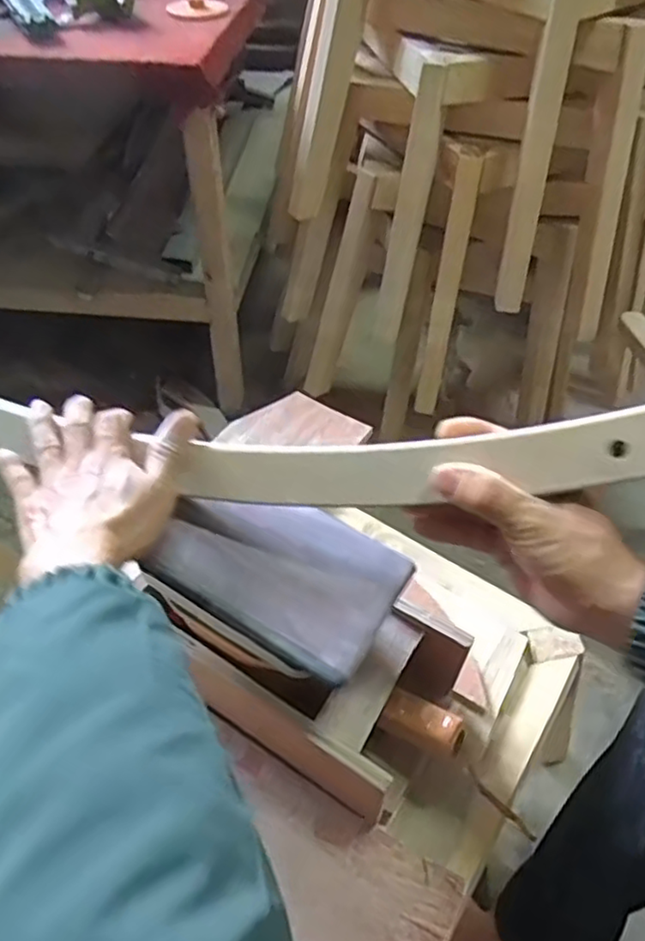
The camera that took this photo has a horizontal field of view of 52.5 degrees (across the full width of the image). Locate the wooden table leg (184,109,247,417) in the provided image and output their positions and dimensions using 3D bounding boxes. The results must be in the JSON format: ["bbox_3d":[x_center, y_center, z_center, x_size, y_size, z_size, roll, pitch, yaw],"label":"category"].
[{"bbox_3d":[-0.180,-0.323,1.136,0.060,0.545,0.034,-10,51,-8],"label":"wooden table leg"}]

